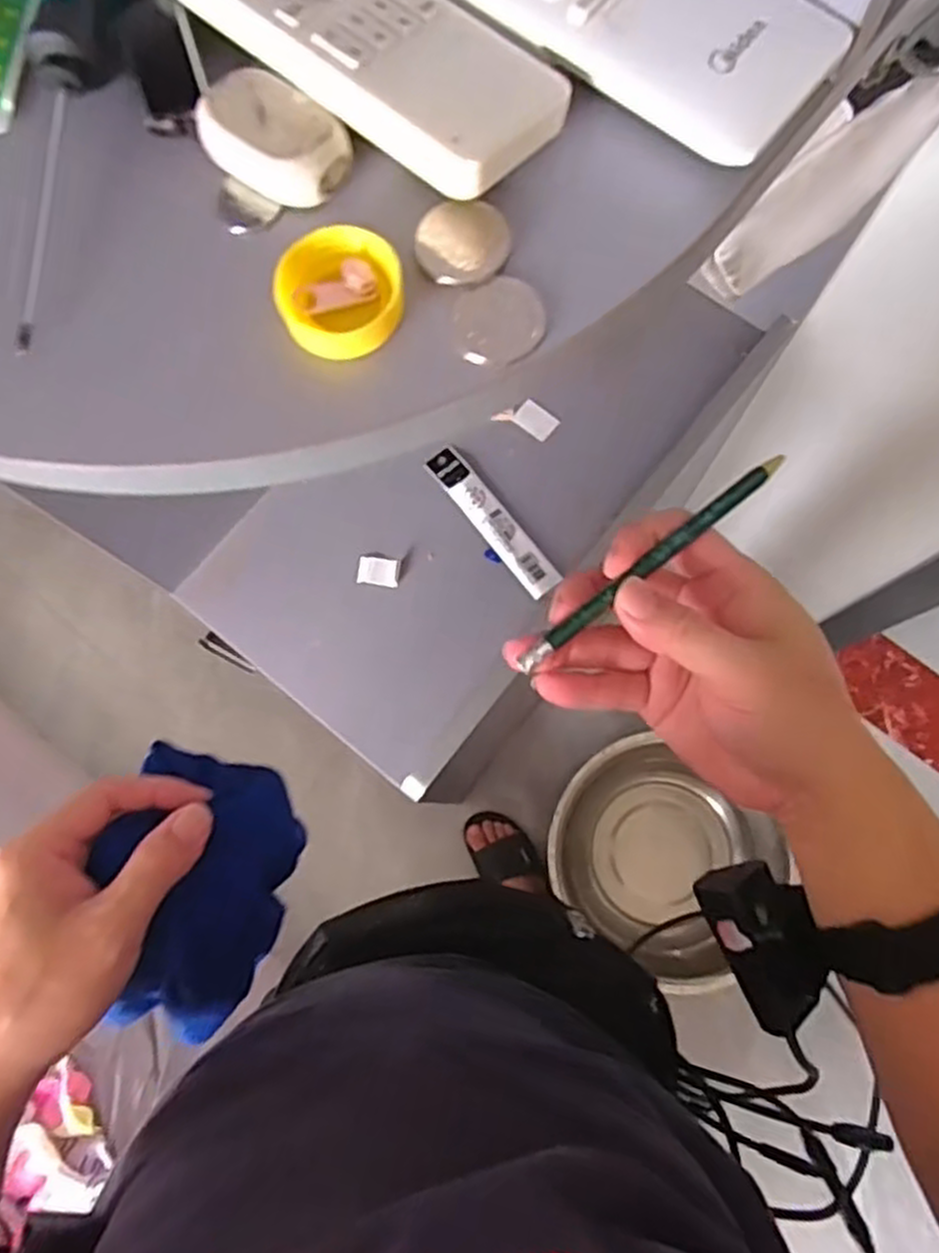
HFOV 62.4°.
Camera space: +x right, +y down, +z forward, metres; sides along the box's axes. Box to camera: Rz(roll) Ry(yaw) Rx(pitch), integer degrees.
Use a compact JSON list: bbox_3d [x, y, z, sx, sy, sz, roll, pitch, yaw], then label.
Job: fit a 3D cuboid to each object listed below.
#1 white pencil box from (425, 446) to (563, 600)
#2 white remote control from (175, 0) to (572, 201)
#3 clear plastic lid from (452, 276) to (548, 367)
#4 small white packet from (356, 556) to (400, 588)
[{"bbox_3d":[0.019,-0.092,0.672,0.032,0.011,0.160,-37,79,-7],"label":"white pencil box"},{"bbox_3d":[-0.032,-0.156,0.198,0.116,0.012,0.042,40,81,9],"label":"white remote control"},{"bbox_3d":[0.008,-0.078,0.198,0.023,0.004,0.022,0,78,1],"label":"clear plastic lid"},{"bbox_3d":[-0.078,-0.047,0.665,0.035,0.004,0.024,7,78,3],"label":"small white packet"}]

